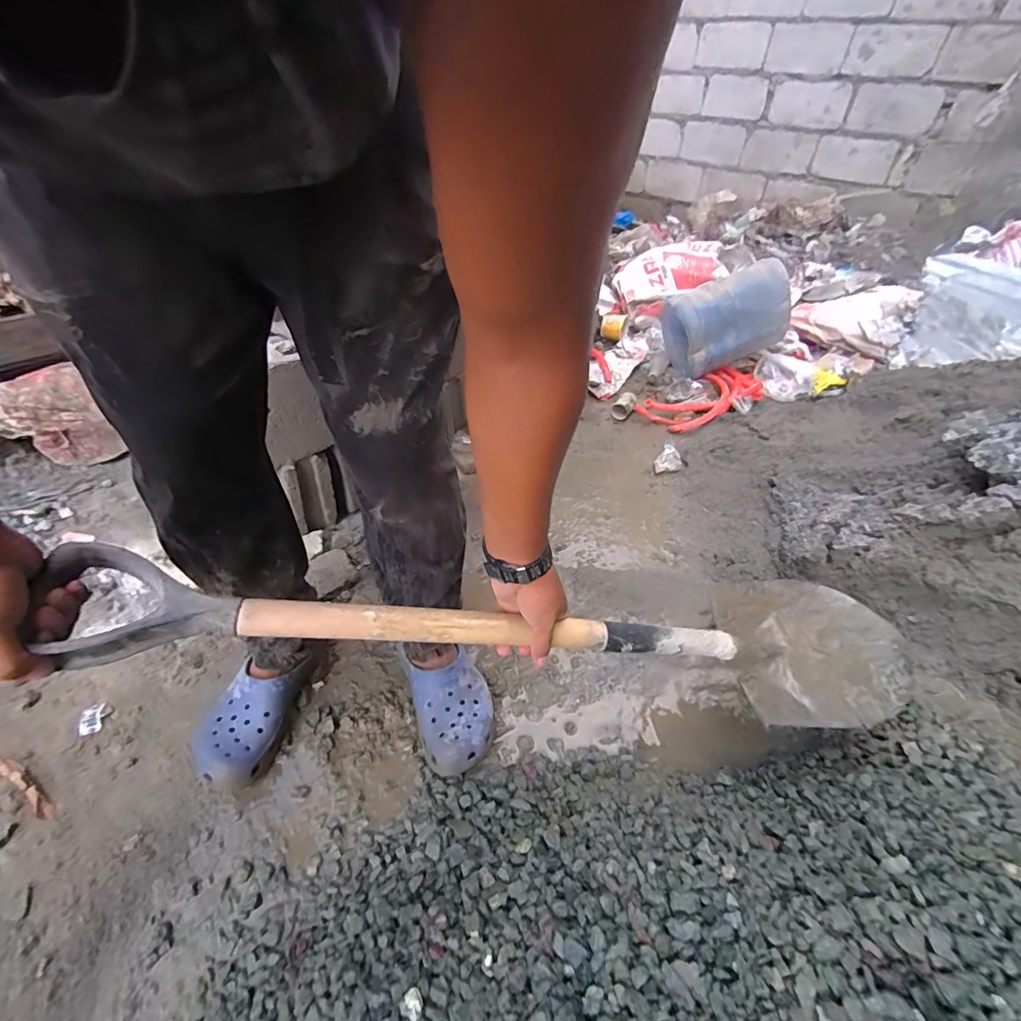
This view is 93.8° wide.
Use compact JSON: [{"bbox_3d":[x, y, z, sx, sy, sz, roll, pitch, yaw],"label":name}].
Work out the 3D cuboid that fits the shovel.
[{"bbox_3d":[0.070,0.143,0.562,1.009,0.077,0.203,8,43,-18],"label":"shovel"}]

